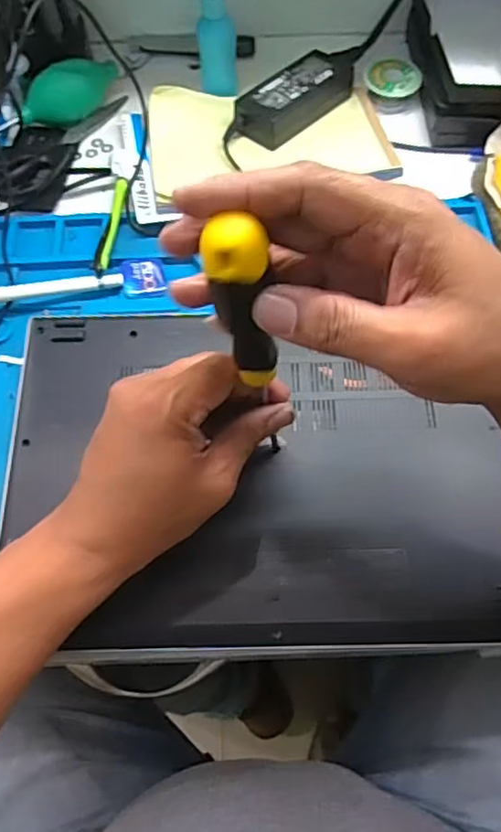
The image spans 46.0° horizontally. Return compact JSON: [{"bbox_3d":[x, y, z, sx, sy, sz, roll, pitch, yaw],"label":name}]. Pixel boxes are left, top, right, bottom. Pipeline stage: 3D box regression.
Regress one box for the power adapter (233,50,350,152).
[{"bbox_3d":[0.046,-0.302,0.557,0.054,0.029,0.127,39,71,17],"label":"power adapter"}]

